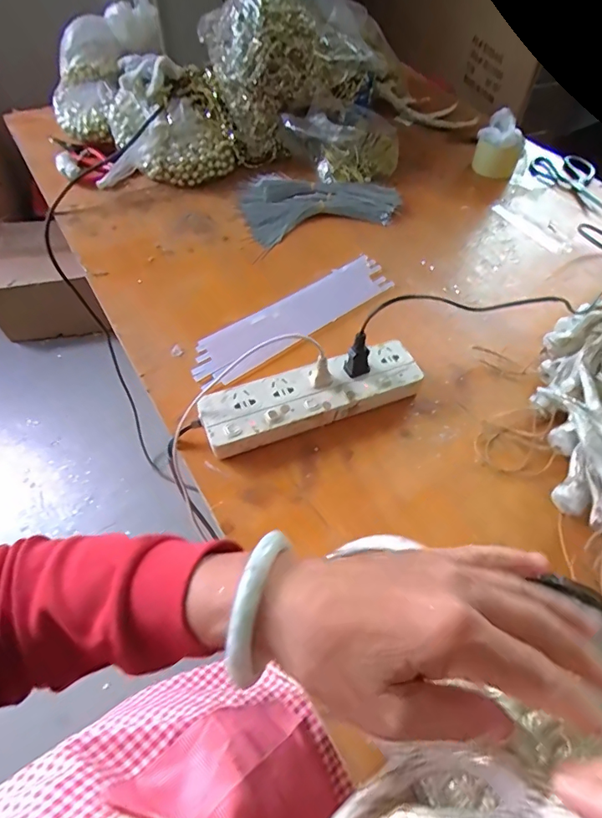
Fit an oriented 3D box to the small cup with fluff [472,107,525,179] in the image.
[{"bbox_3d":[0.376,-0.497,0.889,0.084,0.077,0.097,22,54,15],"label":"small cup with fluff"}]

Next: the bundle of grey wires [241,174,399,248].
[{"bbox_3d":[0.033,-0.343,0.784,0.255,0.012,0.171,-9,53,-10],"label":"bundle of grey wires"}]

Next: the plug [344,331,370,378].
[{"bbox_3d":[0.064,-0.058,0.517,0.026,0.052,0.019,9,52,5],"label":"plug"}]

